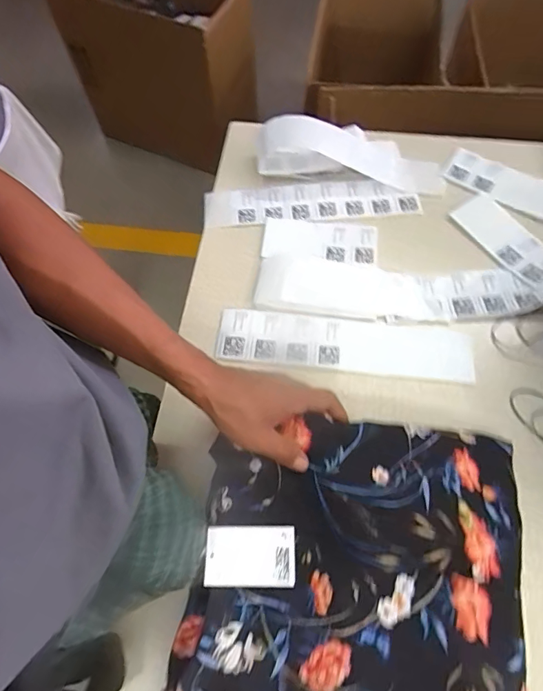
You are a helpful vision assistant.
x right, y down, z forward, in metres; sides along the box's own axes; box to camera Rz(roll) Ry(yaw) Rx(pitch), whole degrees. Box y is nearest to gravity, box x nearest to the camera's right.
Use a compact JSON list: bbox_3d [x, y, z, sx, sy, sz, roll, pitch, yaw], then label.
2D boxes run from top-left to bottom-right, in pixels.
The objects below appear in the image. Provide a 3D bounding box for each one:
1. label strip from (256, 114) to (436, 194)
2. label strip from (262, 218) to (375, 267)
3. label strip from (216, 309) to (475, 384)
[{"bbox_3d":[0.107,-0.277,0.621,0.266,0.056,0.093,9,65,6],"label":"label strip"},{"bbox_3d":[0.064,-0.138,0.580,0.148,0.009,0.070,7,65,5],"label":"label strip"},{"bbox_3d":[0.085,-0.002,0.523,0.293,0.007,0.071,6,66,5],"label":"label strip"}]

